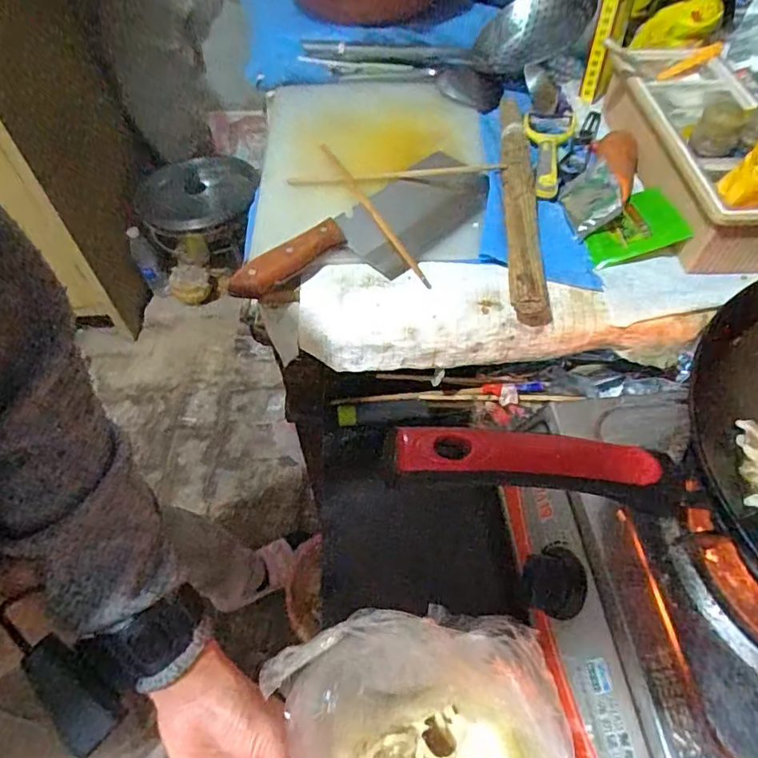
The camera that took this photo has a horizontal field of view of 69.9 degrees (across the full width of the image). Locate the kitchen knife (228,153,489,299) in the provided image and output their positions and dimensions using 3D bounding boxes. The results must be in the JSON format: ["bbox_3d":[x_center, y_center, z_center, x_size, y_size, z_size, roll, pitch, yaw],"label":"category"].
[{"bbox_3d":[-0.005,-0.147,0.528,0.107,0.034,0.278,38,64,24],"label":"kitchen knife"}]

